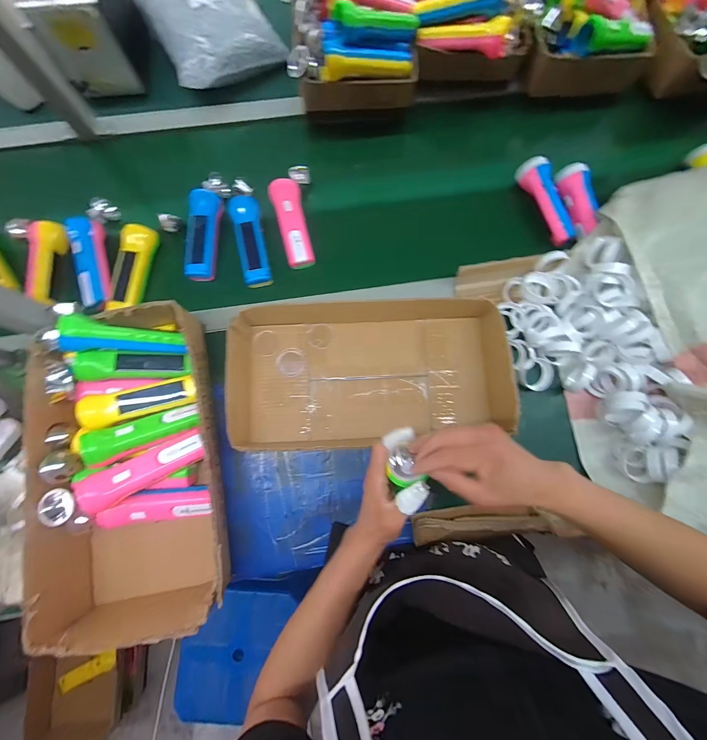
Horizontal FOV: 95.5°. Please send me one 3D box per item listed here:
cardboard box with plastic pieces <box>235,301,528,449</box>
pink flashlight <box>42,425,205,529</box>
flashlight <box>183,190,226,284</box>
[{"bbox_3d":[0.018,-0.003,0.512,0.420,0.069,0.239,-4,78,-1],"label":"cardboard box with plastic pieces"},{"bbox_3d":[-0.309,0.146,0.432,0.217,0.047,0.052,-25,79,-5],"label":"pink flashlight"},{"bbox_3d":[-0.269,-0.240,0.569,0.051,0.035,0.163,3,78,0],"label":"flashlight"}]

